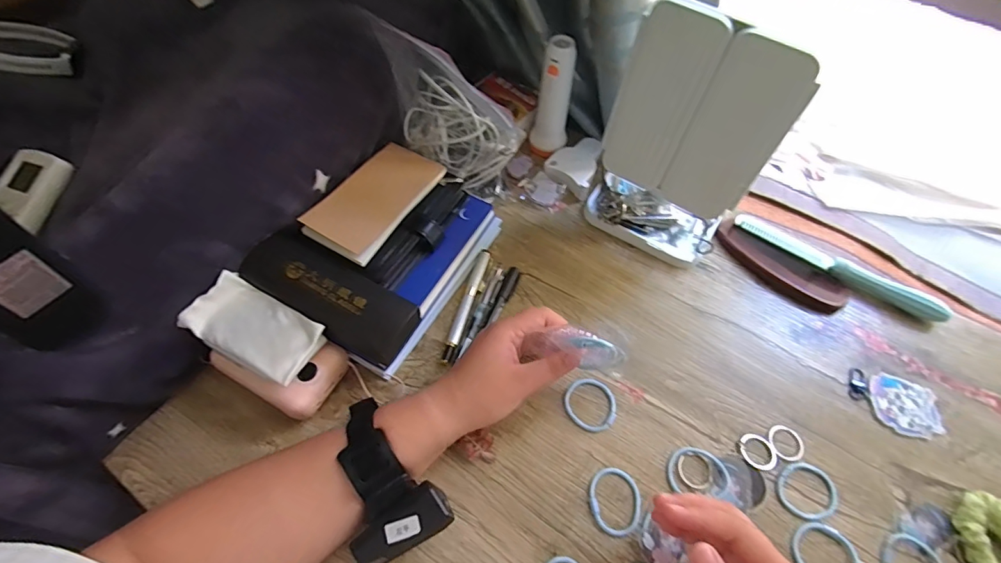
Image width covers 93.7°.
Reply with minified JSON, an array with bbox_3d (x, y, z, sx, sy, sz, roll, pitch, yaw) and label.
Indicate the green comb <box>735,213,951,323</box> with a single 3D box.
[{"bbox_3d":[0.368,-0.017,0.515,0.221,0.018,0.024,30,63,15],"label":"green comb"}]

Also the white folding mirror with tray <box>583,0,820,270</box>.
[{"bbox_3d":[0.172,-0.128,0.452,0.146,0.237,0.077,30,63,15],"label":"white folding mirror with tray"}]

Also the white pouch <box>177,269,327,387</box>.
[{"bbox_3d":[-0.208,0.039,0.397,0.107,0.021,0.059,26,61,14],"label":"white pouch"}]

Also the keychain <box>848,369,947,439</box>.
[{"bbox_3d":[0.374,0.116,0.444,0.078,0.006,0.052,17,60,8],"label":"keychain"}]

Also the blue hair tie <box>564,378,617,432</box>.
[{"bbox_3d":[0.084,0.114,0.432,0.048,0.004,0.045,1,59,-1],"label":"blue hair tie"}]

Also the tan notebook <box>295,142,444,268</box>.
[{"bbox_3d":[-0.120,-0.081,0.457,0.071,0.018,0.136,26,61,14],"label":"tan notebook"}]

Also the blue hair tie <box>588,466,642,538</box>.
[{"bbox_3d":[0.096,0.183,0.391,0.044,0.004,0.051,27,62,14],"label":"blue hair tie"}]

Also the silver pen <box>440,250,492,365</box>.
[{"bbox_3d":[-0.034,0.023,0.481,0.014,0.010,0.134,15,60,7],"label":"silver pen"}]

